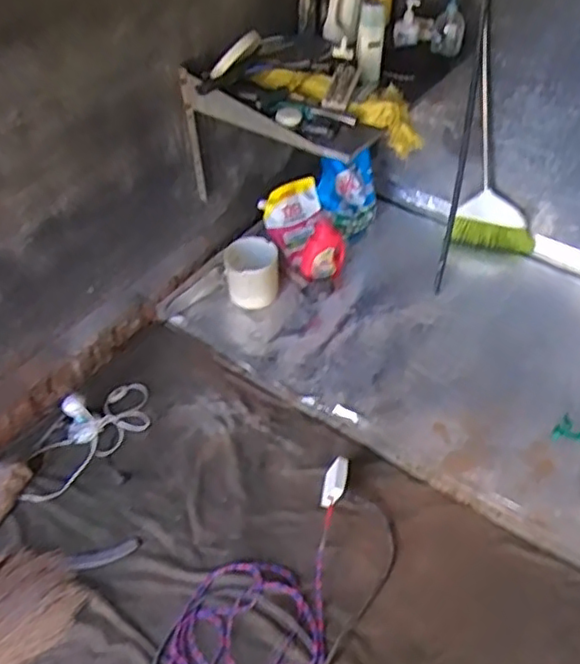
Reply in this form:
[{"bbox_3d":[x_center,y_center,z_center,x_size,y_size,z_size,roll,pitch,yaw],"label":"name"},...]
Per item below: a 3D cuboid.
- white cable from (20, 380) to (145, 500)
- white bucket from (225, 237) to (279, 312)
[{"bbox_3d":[-0.528,0.247,1.610,0.172,0.108,0.411,32,55,30],"label":"white cable"},{"bbox_3d":[-0.118,-0.182,1.944,0.164,0.146,0.178,-3,45,-1],"label":"white bucket"}]

